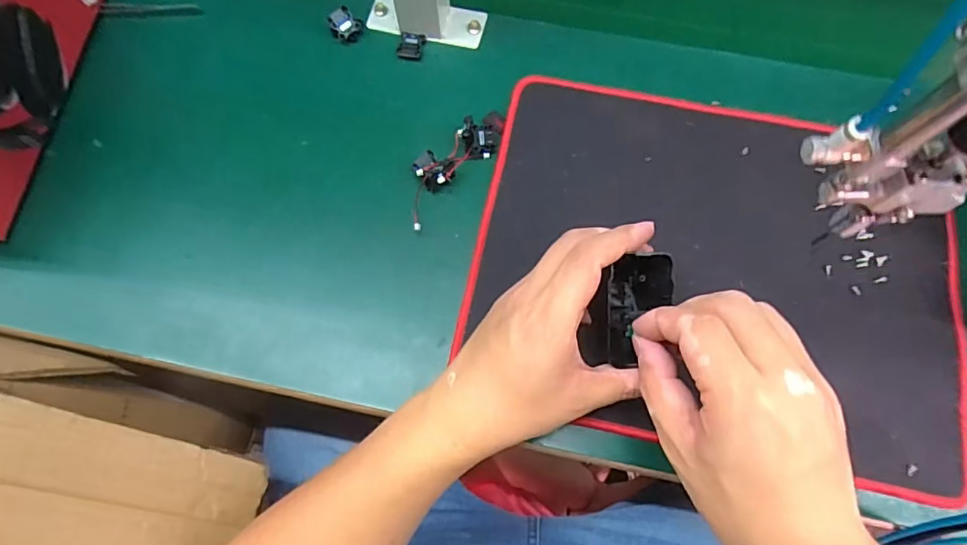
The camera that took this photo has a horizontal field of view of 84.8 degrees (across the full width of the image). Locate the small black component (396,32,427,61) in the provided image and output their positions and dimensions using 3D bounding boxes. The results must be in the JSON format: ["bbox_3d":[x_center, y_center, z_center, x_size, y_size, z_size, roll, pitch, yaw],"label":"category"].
[{"bbox_3d":[-0.061,-0.191,0.447,0.022,0.008,0.021,7,74,3],"label":"small black component"}]

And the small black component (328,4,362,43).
[{"bbox_3d":[-0.117,-0.208,0.445,0.025,0.017,0.023,-20,74,-5],"label":"small black component"}]

